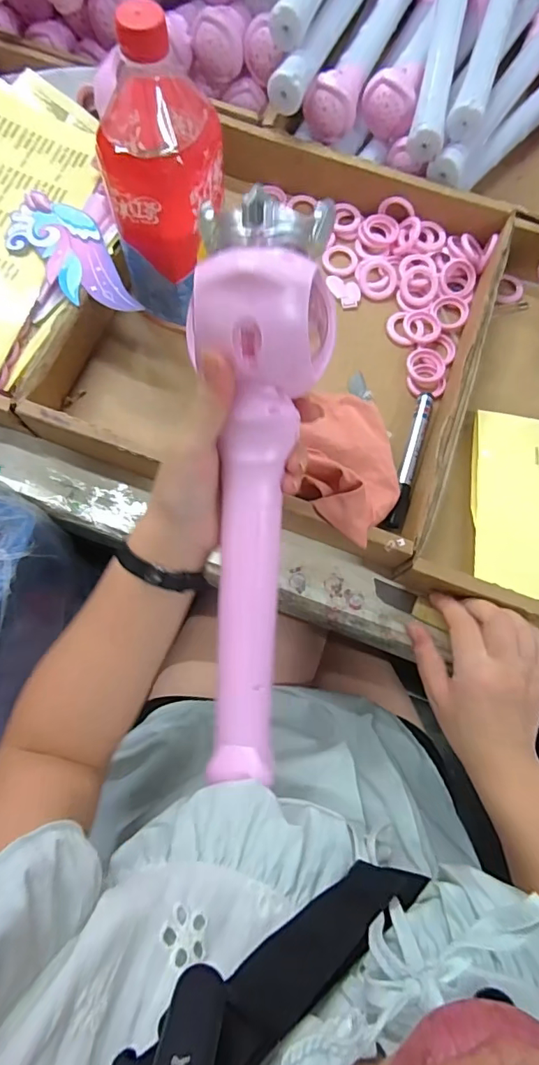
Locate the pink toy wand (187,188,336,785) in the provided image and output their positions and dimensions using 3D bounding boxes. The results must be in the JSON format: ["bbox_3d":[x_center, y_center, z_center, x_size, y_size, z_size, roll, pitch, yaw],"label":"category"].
[{"bbox_3d":[-0.008,-0.009,0.290,0.071,0.044,0.335,3,103,-1],"label":"pink toy wand"}]

